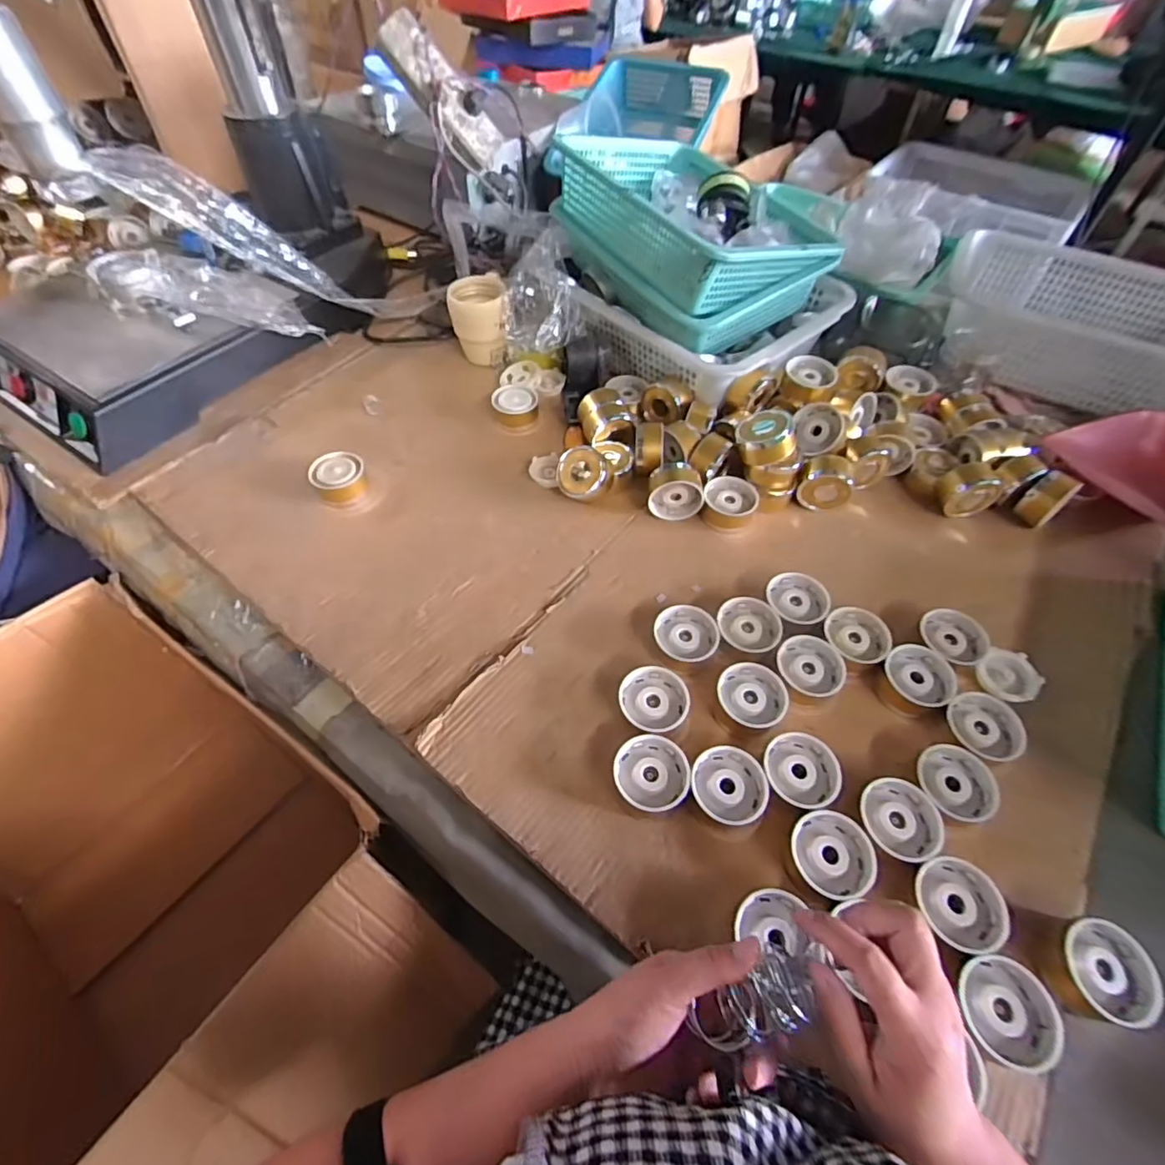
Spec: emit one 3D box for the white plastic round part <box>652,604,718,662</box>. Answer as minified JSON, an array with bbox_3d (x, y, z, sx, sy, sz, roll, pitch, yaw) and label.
[{"bbox_3d":[0.113,0.062,0.619,0.071,0.035,0.064,34,61,20],"label":"white plastic round part"}]

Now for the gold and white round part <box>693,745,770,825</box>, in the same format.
[{"bbox_3d":[0.136,0.186,0.520,0.065,0.020,0.066,1,54,-1],"label":"gold and white round part"}]

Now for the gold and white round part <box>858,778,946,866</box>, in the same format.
[{"bbox_3d":[0.281,0.215,0.506,0.065,0.042,0.069,1,54,-1],"label":"gold and white round part"}]

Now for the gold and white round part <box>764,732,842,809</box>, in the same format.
[{"bbox_3d":[0.203,0.176,0.527,0.062,0.034,0.070,-10,55,-8],"label":"gold and white round part"}]

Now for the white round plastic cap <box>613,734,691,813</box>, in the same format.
[{"bbox_3d":[0.064,0.181,0.530,0.066,0.032,0.066,1,54,-1],"label":"white round plastic cap"}]

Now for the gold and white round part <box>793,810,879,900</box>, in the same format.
[{"bbox_3d":[0.216,0.237,0.490,0.064,0.031,0.067,1,54,-1],"label":"gold and white round part"}]

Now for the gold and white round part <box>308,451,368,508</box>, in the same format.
[{"bbox_3d":[-0.319,-0.138,0.739,0.066,0.038,0.067,1,54,-1],"label":"gold and white round part"}]

